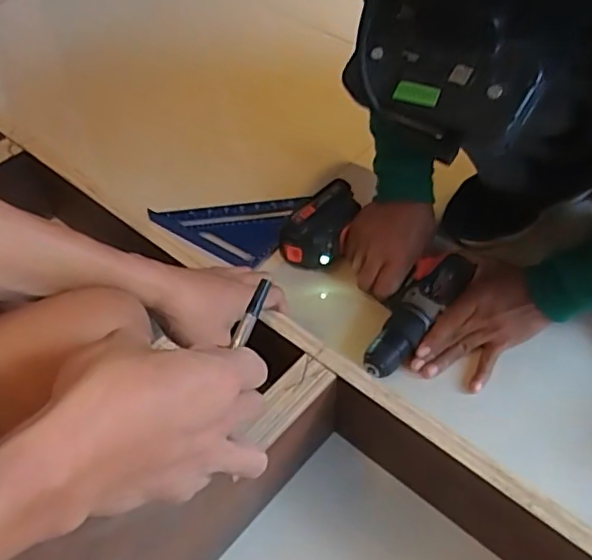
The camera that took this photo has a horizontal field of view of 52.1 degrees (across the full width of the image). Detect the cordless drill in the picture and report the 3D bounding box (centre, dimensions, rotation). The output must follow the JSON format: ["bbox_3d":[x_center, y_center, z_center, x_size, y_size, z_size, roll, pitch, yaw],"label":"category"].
[{"bbox_3d":[0.076,-0.007,0.726,0.227,0.075,0.166,36,60,27],"label":"cordless drill"}]

